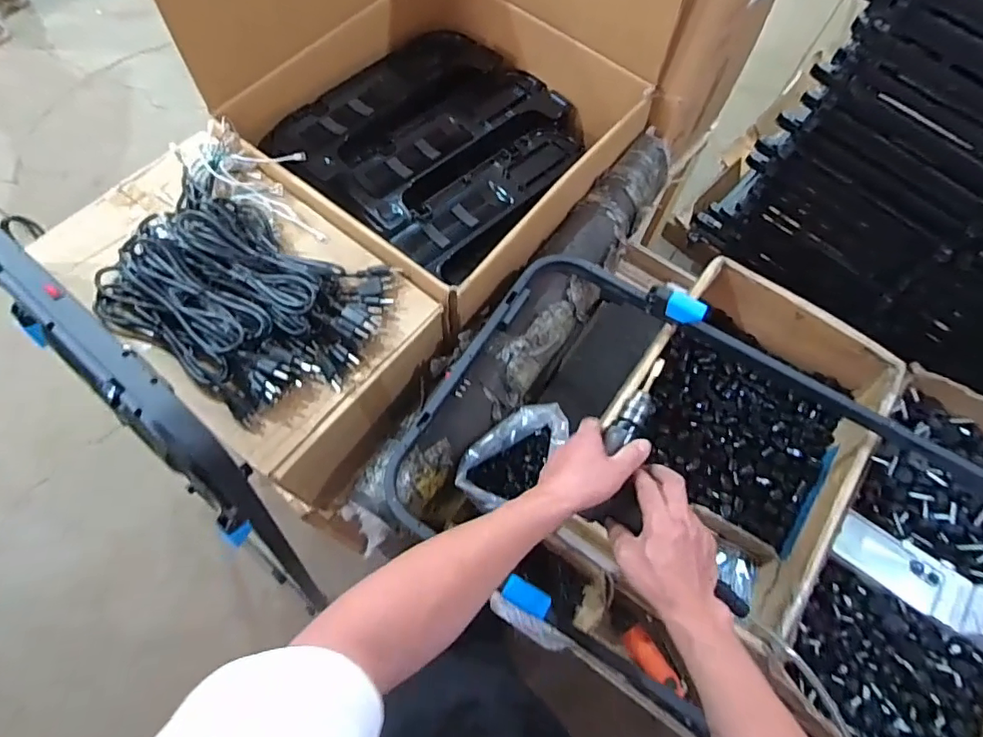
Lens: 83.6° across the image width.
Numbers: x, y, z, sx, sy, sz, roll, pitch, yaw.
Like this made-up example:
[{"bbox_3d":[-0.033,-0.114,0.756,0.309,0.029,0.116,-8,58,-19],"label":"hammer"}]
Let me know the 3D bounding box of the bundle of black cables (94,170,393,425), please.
[{"bbox_3d":[-0.354,-0.103,0.782,0.371,0.051,0.266,26,68,9],"label":"bundle of black cables"}]

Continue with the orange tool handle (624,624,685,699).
[{"bbox_3d":[0.254,0.459,0.858,0.035,0.043,0.116,-33,43,-15],"label":"orange tool handle"}]

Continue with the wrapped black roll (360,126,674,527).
[{"bbox_3d":[0.090,-0.106,0.898,0.128,0.103,0.836,33,69,12],"label":"wrapped black roll"}]

